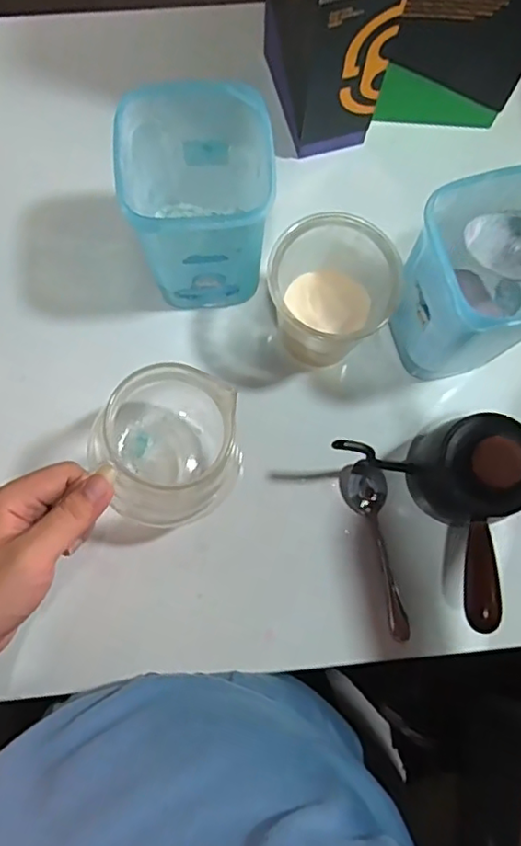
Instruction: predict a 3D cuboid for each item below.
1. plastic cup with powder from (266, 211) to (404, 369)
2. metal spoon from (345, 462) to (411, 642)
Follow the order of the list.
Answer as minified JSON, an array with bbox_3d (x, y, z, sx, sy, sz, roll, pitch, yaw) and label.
[{"bbox_3d":[0.053,-0.097,0.455,0.090,0.099,0.083,0,78,-2],"label":"plastic cup with powder"},{"bbox_3d":[0.090,0.098,0.465,0.032,0.018,0.134,-6,79,-4],"label":"metal spoon"}]

